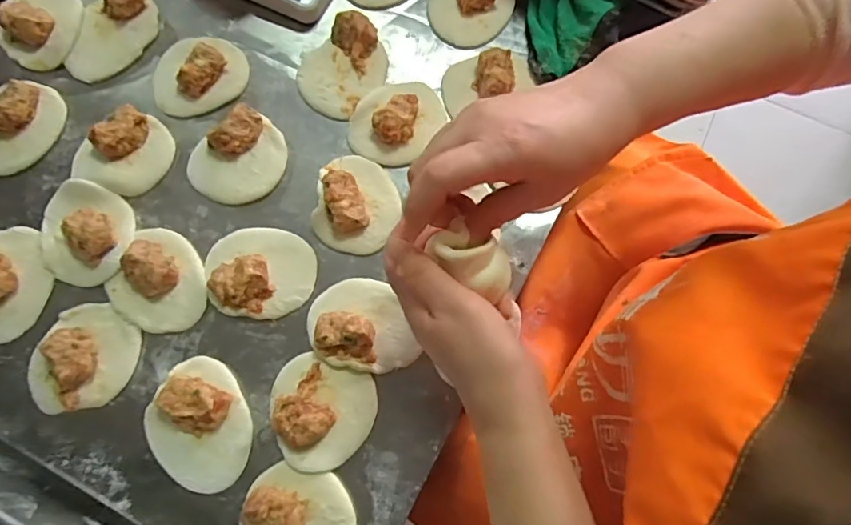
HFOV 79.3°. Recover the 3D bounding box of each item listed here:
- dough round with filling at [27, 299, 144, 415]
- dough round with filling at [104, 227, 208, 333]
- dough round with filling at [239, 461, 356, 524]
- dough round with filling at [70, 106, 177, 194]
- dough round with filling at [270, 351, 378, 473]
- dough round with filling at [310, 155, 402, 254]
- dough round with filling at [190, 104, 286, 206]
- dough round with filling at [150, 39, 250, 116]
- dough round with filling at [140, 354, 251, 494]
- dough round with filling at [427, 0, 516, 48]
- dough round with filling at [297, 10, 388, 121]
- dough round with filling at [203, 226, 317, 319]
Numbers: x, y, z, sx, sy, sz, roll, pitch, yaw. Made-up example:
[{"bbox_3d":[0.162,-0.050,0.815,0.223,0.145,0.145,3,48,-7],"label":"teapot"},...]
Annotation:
[{"bbox_3d":[-0.287,0.080,0.424,0.075,0.033,0.090,19,76,5],"label":"dough round with filling"},{"bbox_3d":[-0.231,0.015,0.445,0.083,0.026,0.081,0,75,0],"label":"dough round with filling"},{"bbox_3d":[-0.097,0.205,0.393,0.088,0.025,0.082,0,75,0],"label":"dough round with filling"},{"bbox_3d":[-0.279,-0.100,0.473,0.085,0.029,0.068,-40,79,-10],"label":"dough round with filling"},{"bbox_3d":[-0.087,0.123,0.416,0.084,0.023,0.084,0,75,0],"label":"dough round with filling"},{"bbox_3d":[-0.062,-0.057,0.463,0.073,0.028,0.090,10,76,2],"label":"dough round with filling"},{"bbox_3d":[-0.174,-0.096,0.475,0.090,0.028,0.074,-33,78,-8],"label":"dough round with filling"},{"bbox_3d":[-0.223,-0.187,0.496,0.091,0.030,0.077,-13,76,-4],"label":"dough round with filling"},{"bbox_3d":[-0.188,0.132,0.414,0.080,0.029,0.102,-32,78,-8],"label":"dough round with filling"},{"bbox_3d":[0.046,-0.266,0.522,0.082,0.033,0.082,0,75,0],"label":"dough round with filling"},{"bbox_3d":[-0.083,-0.193,0.501,0.074,0.032,0.093,39,78,9],"label":"dough round with filling"},{"bbox_3d":[-0.148,0.006,0.449,0.094,0.030,0.080,5,75,1],"label":"dough round with filling"}]

